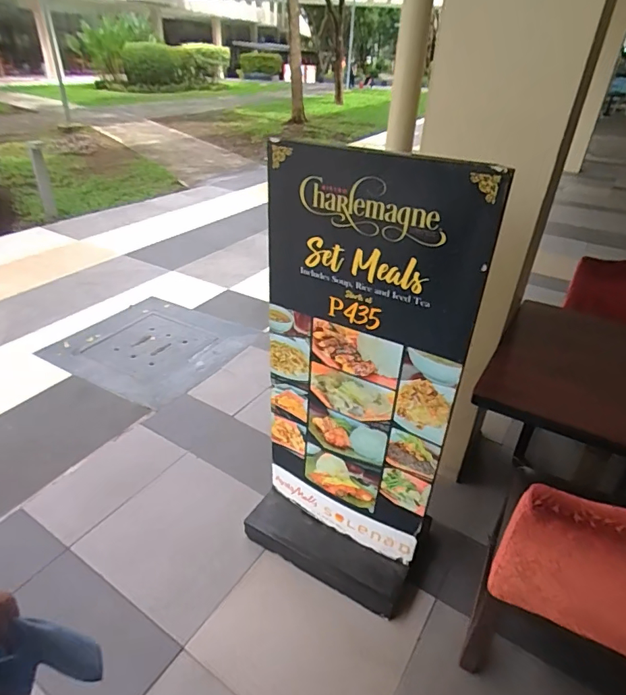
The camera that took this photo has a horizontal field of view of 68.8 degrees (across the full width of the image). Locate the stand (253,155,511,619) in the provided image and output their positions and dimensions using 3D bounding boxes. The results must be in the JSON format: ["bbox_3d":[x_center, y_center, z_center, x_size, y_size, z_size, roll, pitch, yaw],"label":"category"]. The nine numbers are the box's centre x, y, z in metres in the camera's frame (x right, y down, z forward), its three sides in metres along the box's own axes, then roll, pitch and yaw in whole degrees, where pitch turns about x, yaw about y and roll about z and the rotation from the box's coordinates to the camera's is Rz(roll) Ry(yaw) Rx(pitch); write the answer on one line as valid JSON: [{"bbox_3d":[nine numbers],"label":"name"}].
[{"bbox_3d":[0.095,0.167,1.318,0.596,1.334,0.307,16,33,20],"label":"stand"}]

